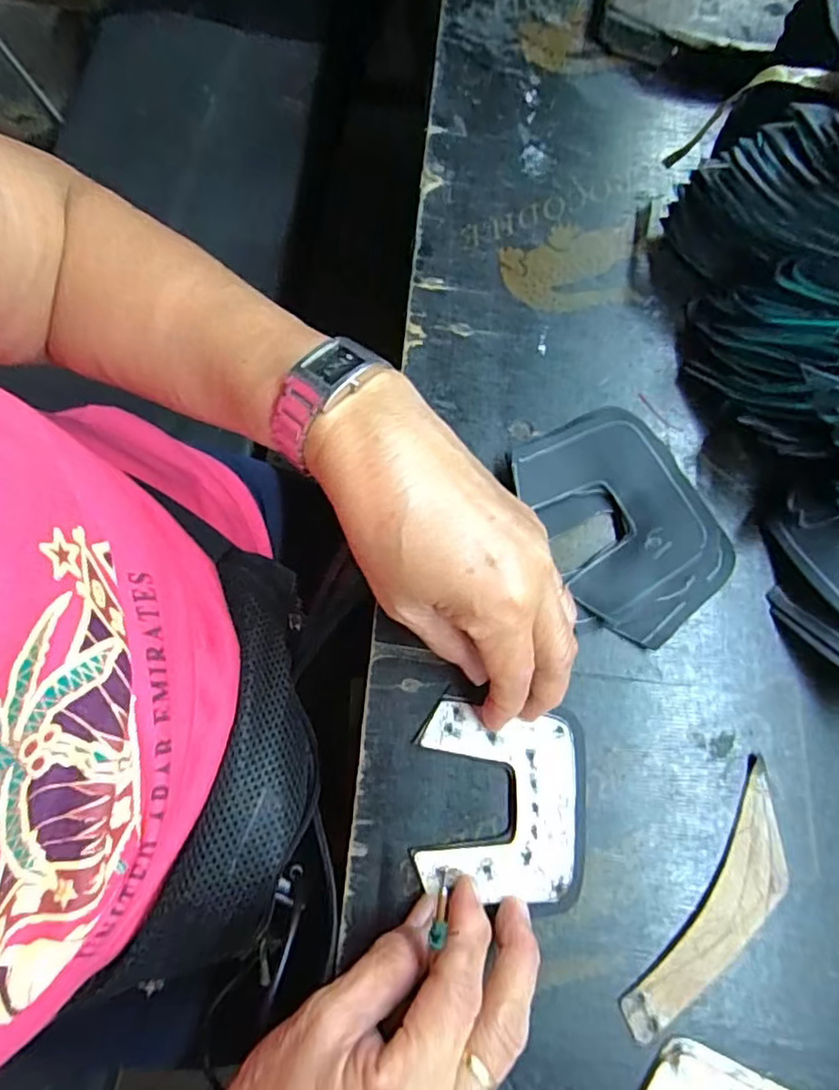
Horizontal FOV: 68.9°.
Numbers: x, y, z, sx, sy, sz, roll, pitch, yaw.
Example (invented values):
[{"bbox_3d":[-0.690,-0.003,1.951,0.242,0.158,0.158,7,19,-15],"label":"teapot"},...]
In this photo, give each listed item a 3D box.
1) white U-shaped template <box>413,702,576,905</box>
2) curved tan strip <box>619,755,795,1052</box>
[{"bbox_3d":[0.037,0.117,0.280,0.071,0.005,0.080,4,77,1],"label":"white U-shaped template"},{"bbox_3d":[0.136,0.163,0.272,0.035,0.004,0.125,35,79,7],"label":"curved tan strip"}]

